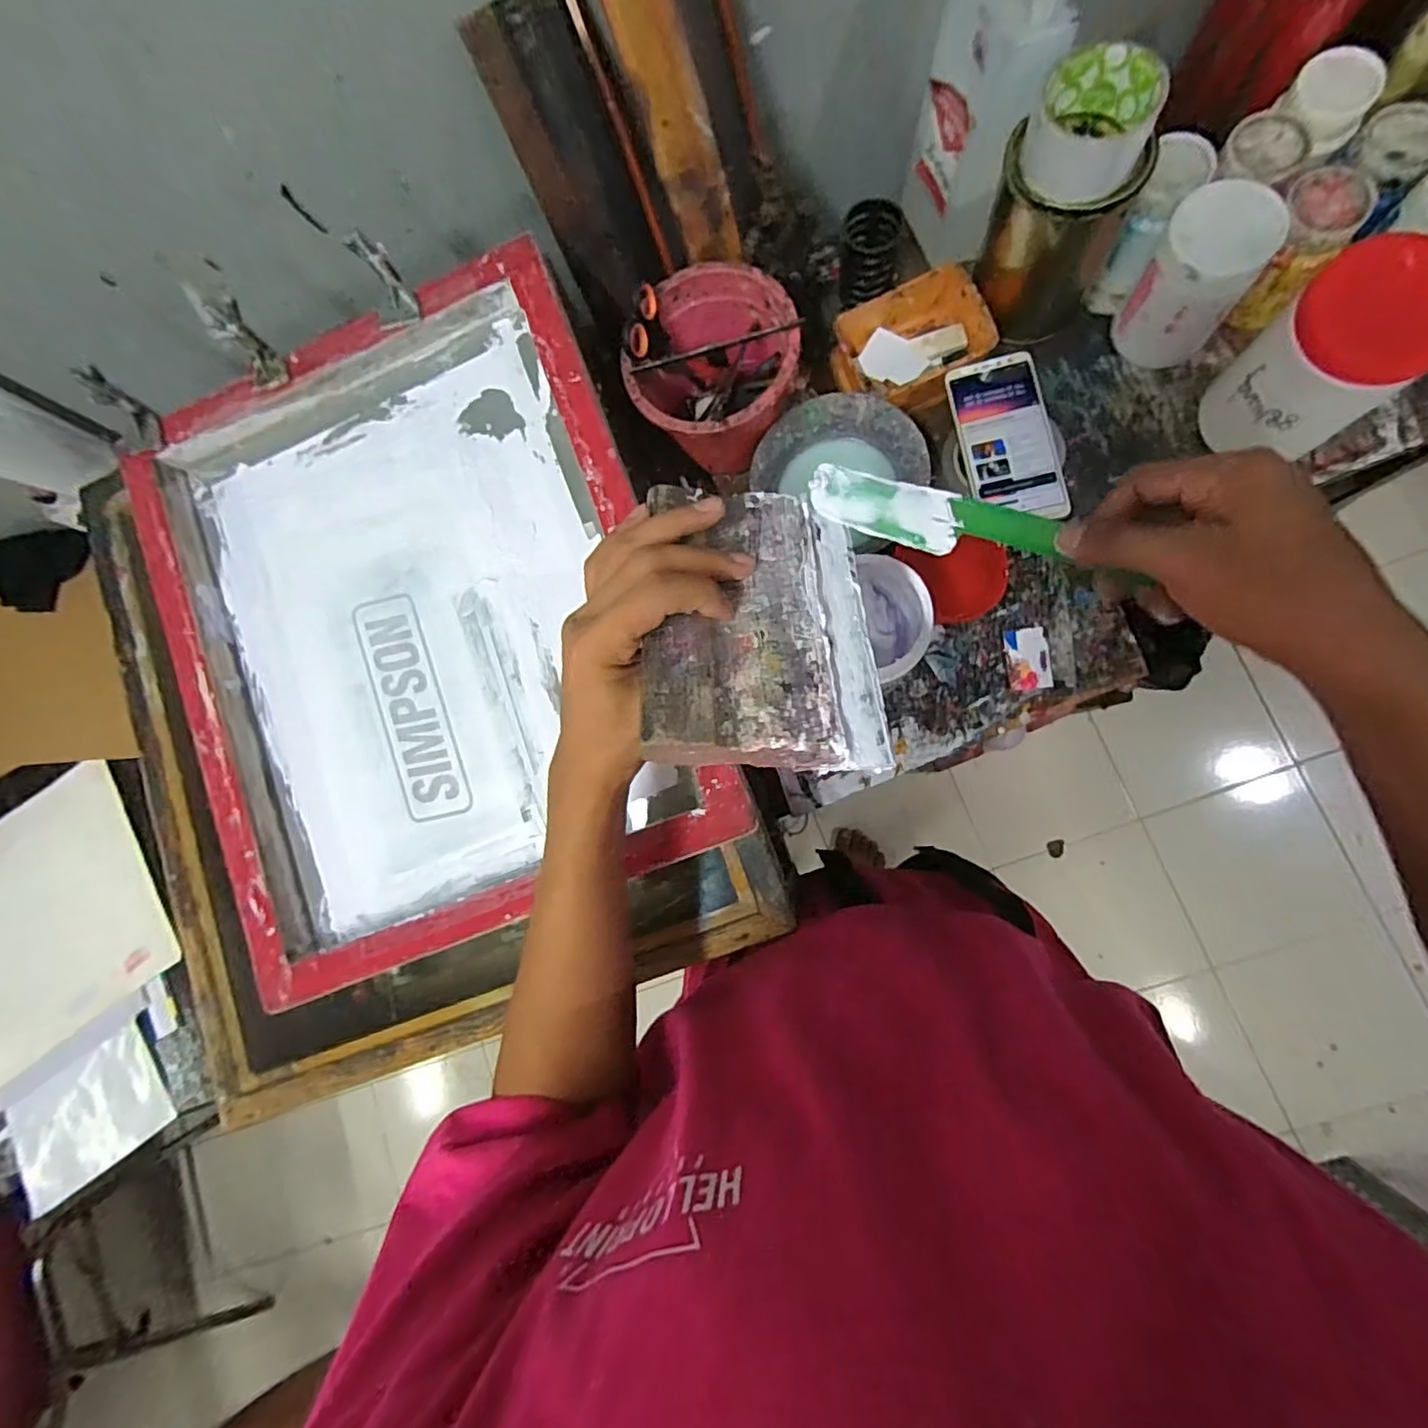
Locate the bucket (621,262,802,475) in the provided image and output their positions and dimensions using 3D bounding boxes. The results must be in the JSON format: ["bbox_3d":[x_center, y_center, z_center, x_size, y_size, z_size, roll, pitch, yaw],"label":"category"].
[{"bbox_3d":[0.006,-0.310,0.581,0.146,0.114,0.144,-1,83,10],"label":"bucket"}]

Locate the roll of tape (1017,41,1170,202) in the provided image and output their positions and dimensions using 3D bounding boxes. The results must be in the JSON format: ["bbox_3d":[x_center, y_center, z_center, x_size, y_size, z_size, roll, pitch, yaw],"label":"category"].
[{"bbox_3d":[0.280,-0.438,0.462,0.081,0.047,0.082,-1,83,10],"label":"roll of tape"}]

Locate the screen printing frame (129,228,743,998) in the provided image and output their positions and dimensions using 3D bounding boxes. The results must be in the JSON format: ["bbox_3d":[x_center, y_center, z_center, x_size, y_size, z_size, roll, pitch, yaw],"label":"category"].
[{"bbox_3d":[-0.242,-0.074,0.502,0.402,0.040,0.491,-22,83,6],"label":"screen printing frame"}]

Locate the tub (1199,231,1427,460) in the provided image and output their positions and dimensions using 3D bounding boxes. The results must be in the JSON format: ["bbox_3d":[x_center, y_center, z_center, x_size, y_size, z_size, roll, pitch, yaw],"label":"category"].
[{"bbox_3d":[0.479,-0.278,0.488,0.100,0.133,0.099,-1,83,10],"label":"tub"}]

